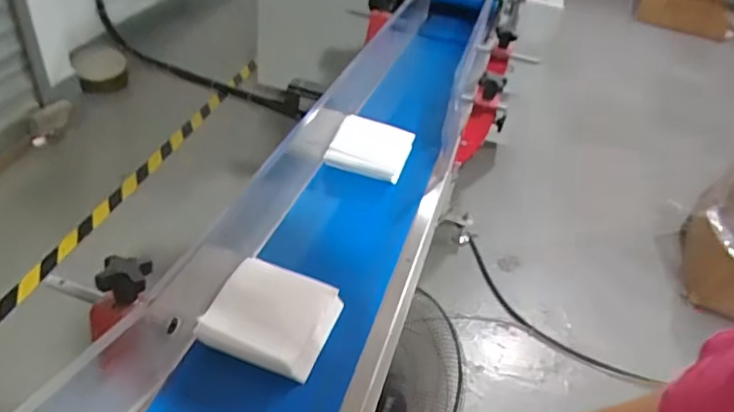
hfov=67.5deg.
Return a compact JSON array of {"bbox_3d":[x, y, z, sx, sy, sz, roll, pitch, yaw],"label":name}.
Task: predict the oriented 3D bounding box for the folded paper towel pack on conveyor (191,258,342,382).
[{"bbox_3d":[-0.089,0.104,0.533,0.107,0.035,0.096,17,40,10],"label":"folded paper towel pack on conveyor"}]

